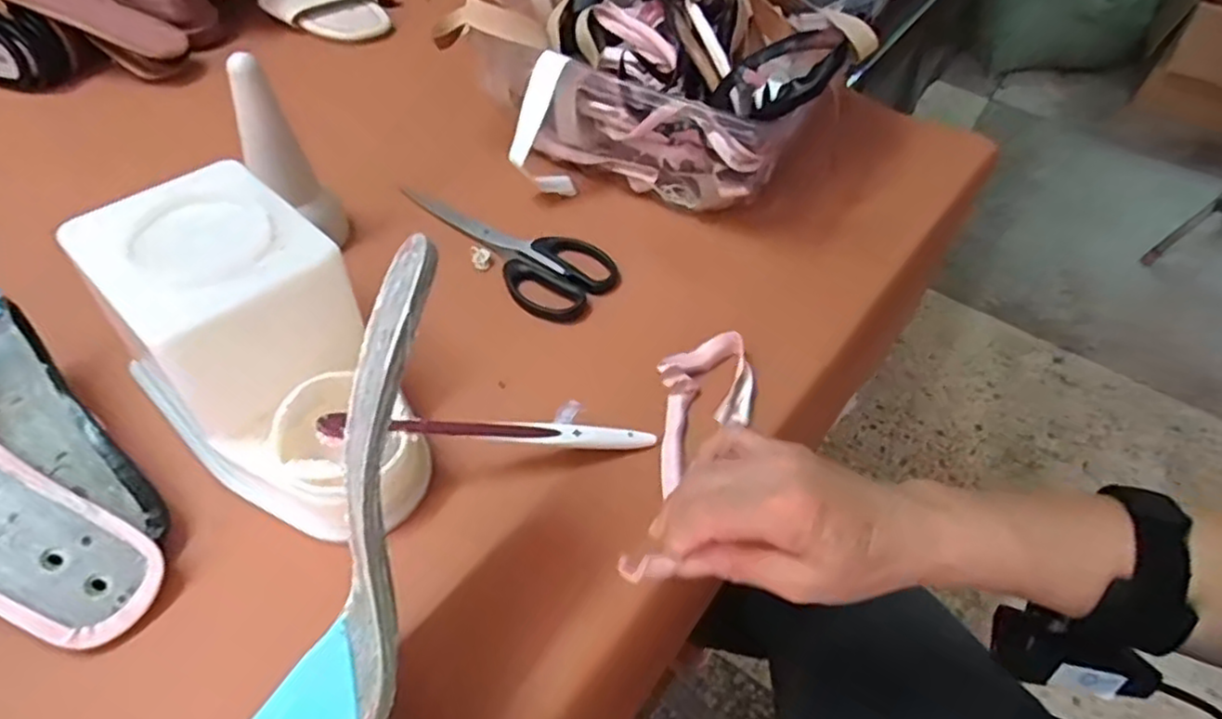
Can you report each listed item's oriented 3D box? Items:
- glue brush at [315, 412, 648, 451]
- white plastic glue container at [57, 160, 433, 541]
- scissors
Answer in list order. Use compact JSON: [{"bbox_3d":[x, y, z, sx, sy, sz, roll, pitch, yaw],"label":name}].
[{"bbox_3d":[-0.061,0.041,0.394,0.188,0.007,0.016,6,47,-23],"label":"glue brush"},{"bbox_3d":[-0.179,-0.002,0.371,0.189,0.108,0.105,38,56,24],"label":"white plastic glue container"},{"bbox_3d":[-0.082,-0.092,0.537,0.185,0.008,0.076,33,54,21],"label":"scissors"}]

